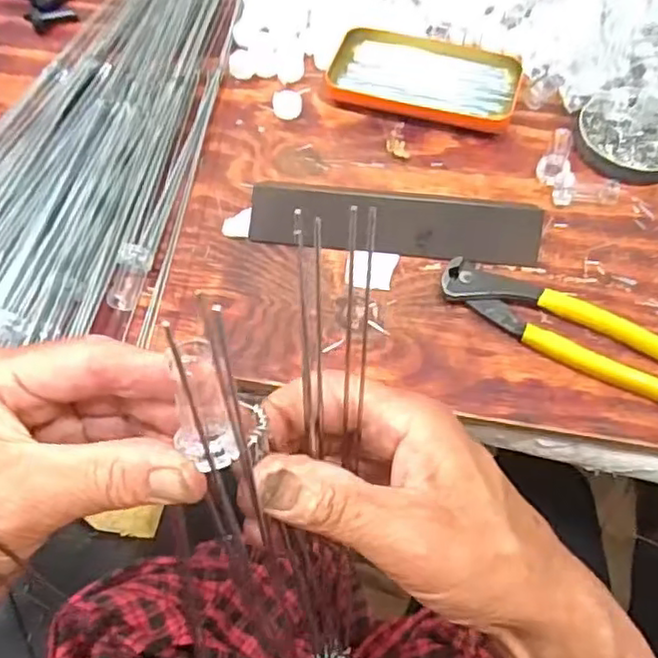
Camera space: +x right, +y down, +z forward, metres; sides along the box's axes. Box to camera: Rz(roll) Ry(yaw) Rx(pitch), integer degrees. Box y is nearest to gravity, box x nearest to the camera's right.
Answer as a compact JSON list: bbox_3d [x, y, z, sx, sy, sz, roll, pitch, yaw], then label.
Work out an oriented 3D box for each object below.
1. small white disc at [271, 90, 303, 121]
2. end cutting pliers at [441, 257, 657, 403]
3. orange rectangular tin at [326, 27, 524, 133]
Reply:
[{"bbox_3d":[-0.032,-0.176,0.520,0.023,0.010,0.022,0,61,1],"label":"small white disc"},{"bbox_3d":[0.149,0.000,0.414,0.164,0.015,0.040,27,65,15],"label":"end cutting pliers"},{"bbox_3d":[0.076,-0.199,0.525,0.143,0.014,0.077,16,63,10],"label":"orange rectangular tin"}]

